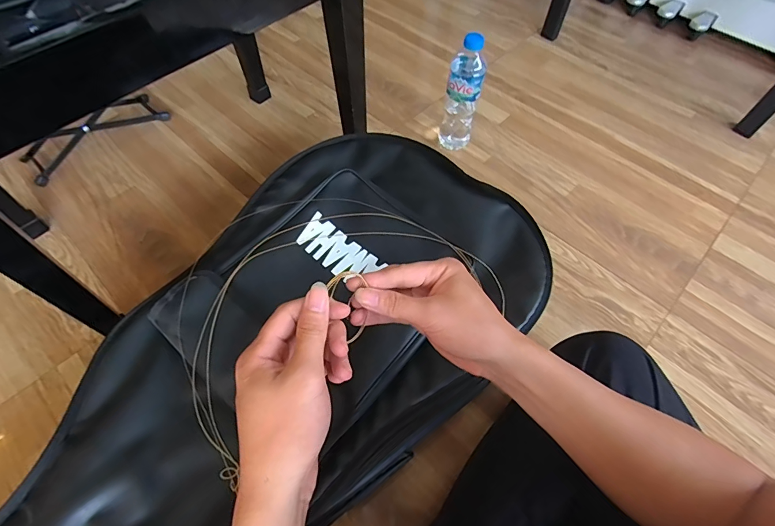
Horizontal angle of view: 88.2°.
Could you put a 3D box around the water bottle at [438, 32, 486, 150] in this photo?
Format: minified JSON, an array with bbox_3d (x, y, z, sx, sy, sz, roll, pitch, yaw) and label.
[{"bbox_3d":[0.139,-0.309,0.744,0.062,0.212,0.060,13,59,6],"label":"water bottle"}]

